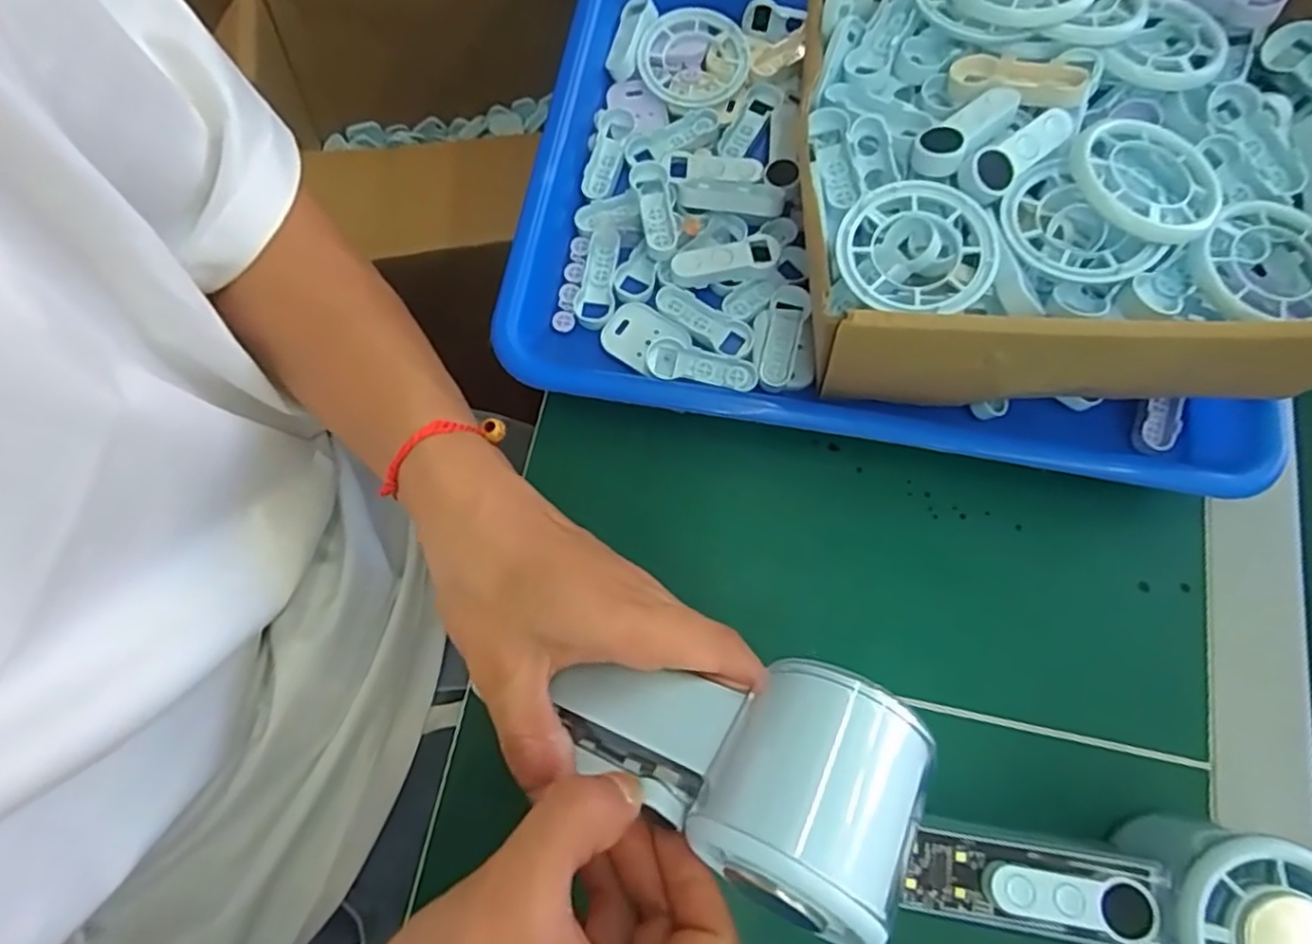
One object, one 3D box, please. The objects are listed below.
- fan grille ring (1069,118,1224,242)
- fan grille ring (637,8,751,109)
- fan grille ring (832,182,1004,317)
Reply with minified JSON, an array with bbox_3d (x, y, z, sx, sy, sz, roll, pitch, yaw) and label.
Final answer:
[{"bbox_3d":[0.182,-0.109,0.256,0.054,0.013,0.054,0,73,0],"label":"fan grille ring"},{"bbox_3d":[0.021,-0.218,0.362,0.057,0.013,0.053,0,73,0],"label":"fan grille ring"},{"bbox_3d":[0.098,-0.084,0.258,0.057,0.010,0.054,0,73,0],"label":"fan grille ring"}]

